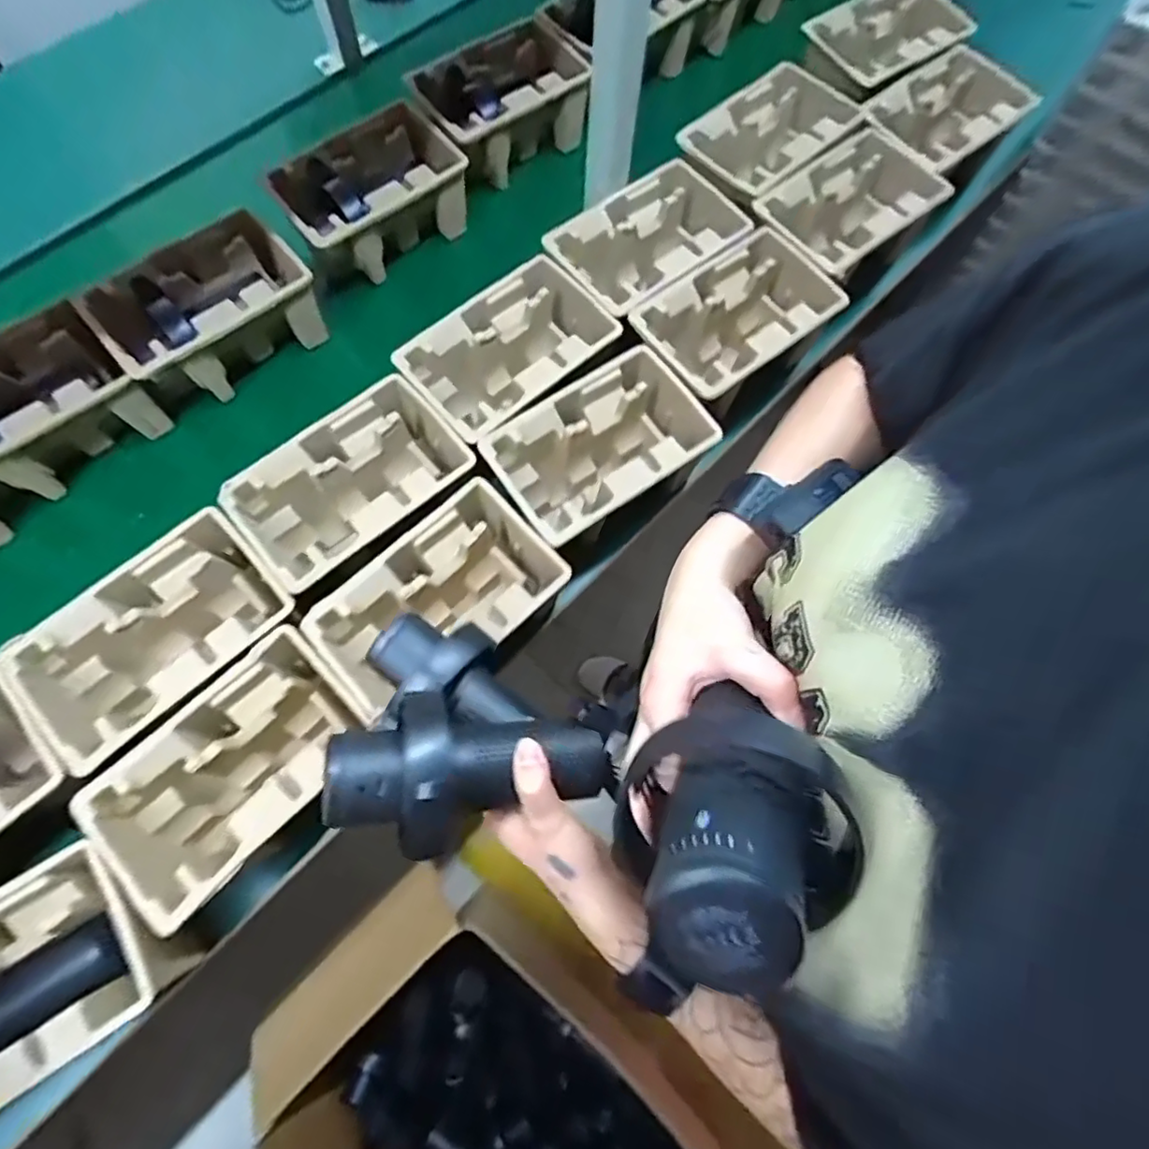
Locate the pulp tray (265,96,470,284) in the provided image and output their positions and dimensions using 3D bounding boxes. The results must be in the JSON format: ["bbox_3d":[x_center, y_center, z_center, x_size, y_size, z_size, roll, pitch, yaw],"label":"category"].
[{"bbox_3d":[-0.256,-0.483,0.778,0.229,0.119,0.146,-36,77,-11],"label":"pulp tray"}]

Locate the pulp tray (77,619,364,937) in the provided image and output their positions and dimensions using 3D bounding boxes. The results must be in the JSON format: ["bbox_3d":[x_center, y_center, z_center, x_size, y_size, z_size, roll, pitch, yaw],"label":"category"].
[{"bbox_3d":[-0.300,0.175,0.556,0.137,0.089,0.221,43,77,11],"label":"pulp tray"}]

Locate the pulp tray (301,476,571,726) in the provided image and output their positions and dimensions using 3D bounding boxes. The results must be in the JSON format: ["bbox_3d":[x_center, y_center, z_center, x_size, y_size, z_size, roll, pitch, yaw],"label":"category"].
[{"bbox_3d":[-0.131,0.036,0.621,0.231,0.104,0.141,-42,79,-13],"label":"pulp tray"}]

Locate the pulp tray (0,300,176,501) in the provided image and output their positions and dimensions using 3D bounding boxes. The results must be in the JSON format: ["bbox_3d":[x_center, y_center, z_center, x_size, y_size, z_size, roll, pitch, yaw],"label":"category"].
[{"bbox_3d":[-0.597,-0.179,0.674,0.220,0.102,0.139,-42,78,-13],"label":"pulp tray"}]

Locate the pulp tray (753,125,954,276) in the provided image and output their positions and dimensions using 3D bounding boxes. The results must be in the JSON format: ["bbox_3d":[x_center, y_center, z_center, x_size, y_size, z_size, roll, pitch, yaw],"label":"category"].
[{"bbox_3d":[0.343,-0.466,0.780,0.227,0.065,0.143,-37,77,-12],"label":"pulp tray"}]

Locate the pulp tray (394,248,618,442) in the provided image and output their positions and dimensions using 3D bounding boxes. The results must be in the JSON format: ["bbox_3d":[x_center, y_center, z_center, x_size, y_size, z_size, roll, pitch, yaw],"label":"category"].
[{"bbox_3d":[-0.072,-0.242,0.709,0.227,0.101,0.145,-40,78,-12],"label":"pulp tray"}]

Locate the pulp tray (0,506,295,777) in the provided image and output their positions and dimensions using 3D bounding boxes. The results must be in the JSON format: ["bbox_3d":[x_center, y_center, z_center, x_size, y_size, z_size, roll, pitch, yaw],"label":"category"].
[{"bbox_3d":[-0.391,0.063,0.591,0.237,0.091,0.148,-42,78,-13],"label":"pulp tray"}]

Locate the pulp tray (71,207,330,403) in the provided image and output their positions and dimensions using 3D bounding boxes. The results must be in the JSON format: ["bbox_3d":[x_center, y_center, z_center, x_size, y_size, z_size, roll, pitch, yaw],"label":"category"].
[{"bbox_3d":[-0.427,-0.306,0.721,0.228,0.099,0.142,-33,77,-11],"label":"pulp tray"}]

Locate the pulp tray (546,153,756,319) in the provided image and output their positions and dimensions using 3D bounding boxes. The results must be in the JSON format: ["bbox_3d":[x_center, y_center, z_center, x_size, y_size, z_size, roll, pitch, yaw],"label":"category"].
[{"bbox_3d":[0.092,-0.397,0.750,0.232,0.081,0.144,-41,78,-12],"label":"pulp tray"}]

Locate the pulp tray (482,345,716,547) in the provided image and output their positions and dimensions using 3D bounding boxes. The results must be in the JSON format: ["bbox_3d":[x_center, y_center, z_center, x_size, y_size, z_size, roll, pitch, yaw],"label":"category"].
[{"bbox_3d":[0.028,-0.130,0.674,0.223,0.109,0.140,-36,77,-11],"label":"pulp tray"}]

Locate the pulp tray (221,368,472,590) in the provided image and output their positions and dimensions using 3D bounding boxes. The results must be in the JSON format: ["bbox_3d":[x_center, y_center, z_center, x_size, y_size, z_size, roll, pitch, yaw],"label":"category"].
[{"bbox_3d":[-0.229,-0.087,0.649,0.231,0.092,0.146,-42,79,-13],"label":"pulp tray"}]

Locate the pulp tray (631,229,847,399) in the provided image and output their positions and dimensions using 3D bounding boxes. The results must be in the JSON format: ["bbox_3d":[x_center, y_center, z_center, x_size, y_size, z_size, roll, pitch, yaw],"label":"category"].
[{"bbox_3d":[0.189,-0.294,0.736,0.236,0.104,0.143,-35,77,-11],"label":"pulp tray"}]

